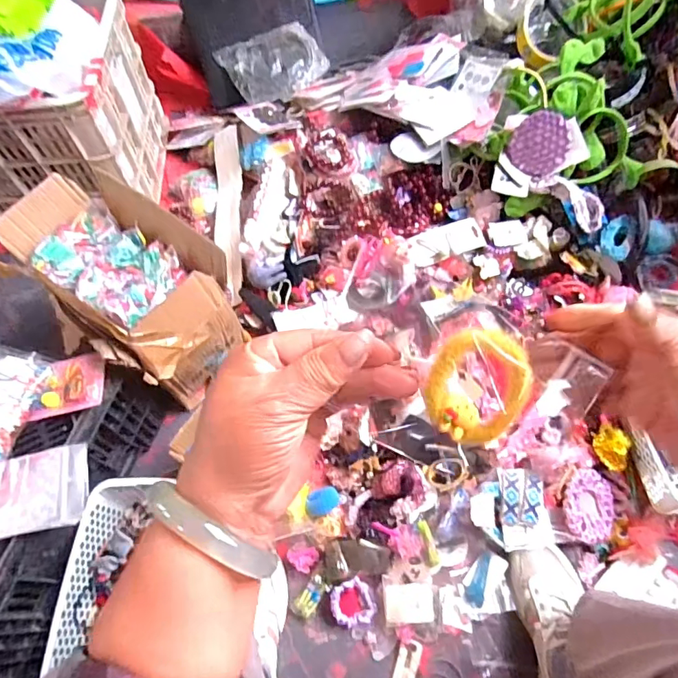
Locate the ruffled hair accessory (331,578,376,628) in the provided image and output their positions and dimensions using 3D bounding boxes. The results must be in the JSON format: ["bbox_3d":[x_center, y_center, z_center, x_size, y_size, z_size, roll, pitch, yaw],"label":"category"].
[{"bbox_3d":[0.019,0.362,0.686,0.058,0.022,0.055,-20,64,-8],"label":"ruffled hair accessory"}]

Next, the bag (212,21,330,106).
[{"bbox_3d":[-0.140,-0.591,1.067,0.187,0.063,0.176,-30,66,-13],"label":"bag"}]

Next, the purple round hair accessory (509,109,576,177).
[{"bbox_3d":[0.338,-0.325,0.835,0.098,0.098,0.012,34,33,-9],"label":"purple round hair accessory"}]

